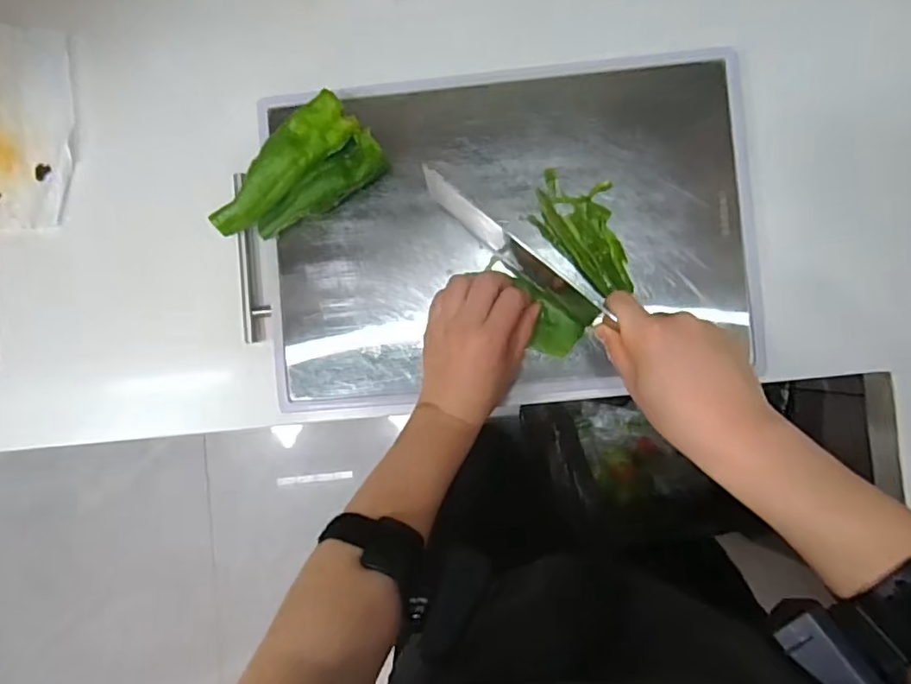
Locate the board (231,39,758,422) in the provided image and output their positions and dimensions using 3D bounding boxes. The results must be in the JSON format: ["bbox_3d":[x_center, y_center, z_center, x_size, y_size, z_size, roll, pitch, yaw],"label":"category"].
[{"bbox_3d":[0.032,-0.091,0.514,0.428,0.019,0.278,-4,88,3],"label":"board"}]

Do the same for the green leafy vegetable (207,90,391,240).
[{"bbox_3d":[-0.135,-0.138,0.506,0.144,0.038,0.075,-32,87,2],"label":"green leafy vegetable"}]

